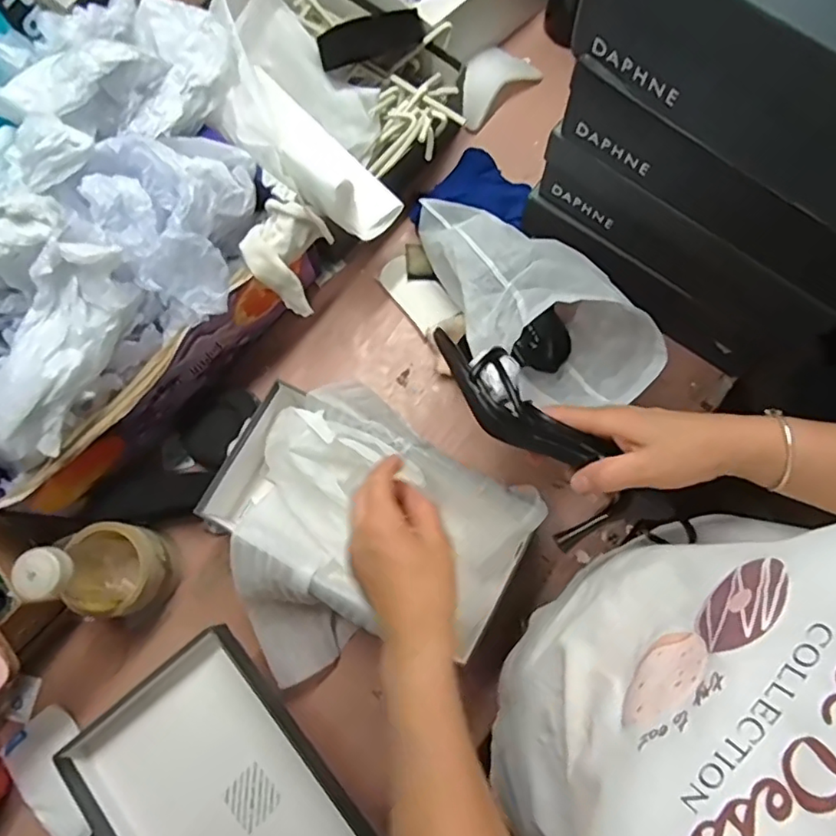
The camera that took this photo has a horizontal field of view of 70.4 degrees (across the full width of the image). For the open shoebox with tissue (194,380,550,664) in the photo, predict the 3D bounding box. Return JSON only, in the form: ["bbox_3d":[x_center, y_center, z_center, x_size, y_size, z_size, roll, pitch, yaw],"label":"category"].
[{"bbox_3d":[-0.043,0.089,0.599,0.303,0.098,0.192,29,79,7],"label":"open shoebox with tissue"}]

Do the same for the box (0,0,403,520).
[{"bbox_3d":[-0.297,-0.166,0.580,0.491,0.202,0.295,-41,80,-8],"label":"box"}]

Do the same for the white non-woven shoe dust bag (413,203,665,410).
[{"bbox_3d":[0.094,-0.127,0.586,0.118,0.141,0.300,-37,79,-7],"label":"white non-woven shoe dust bag"}]

